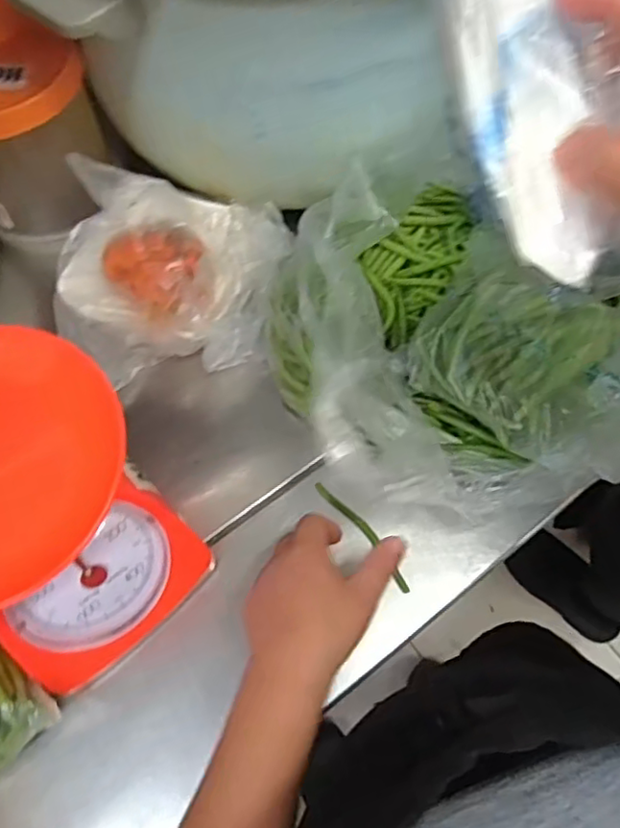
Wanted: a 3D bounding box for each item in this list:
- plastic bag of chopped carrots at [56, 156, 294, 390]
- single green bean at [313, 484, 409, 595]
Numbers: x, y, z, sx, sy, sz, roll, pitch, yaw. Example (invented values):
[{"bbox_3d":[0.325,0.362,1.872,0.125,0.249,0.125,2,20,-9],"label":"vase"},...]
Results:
[{"bbox_3d":[-0.121,-0.115,0.526,0.204,0.071,0.186,1,66,2],"label":"plastic bag of chopped carrots"},{"bbox_3d":[0.041,0.091,0.474,0.013,0.005,0.105,-37,70,-14],"label":"single green bean"}]

